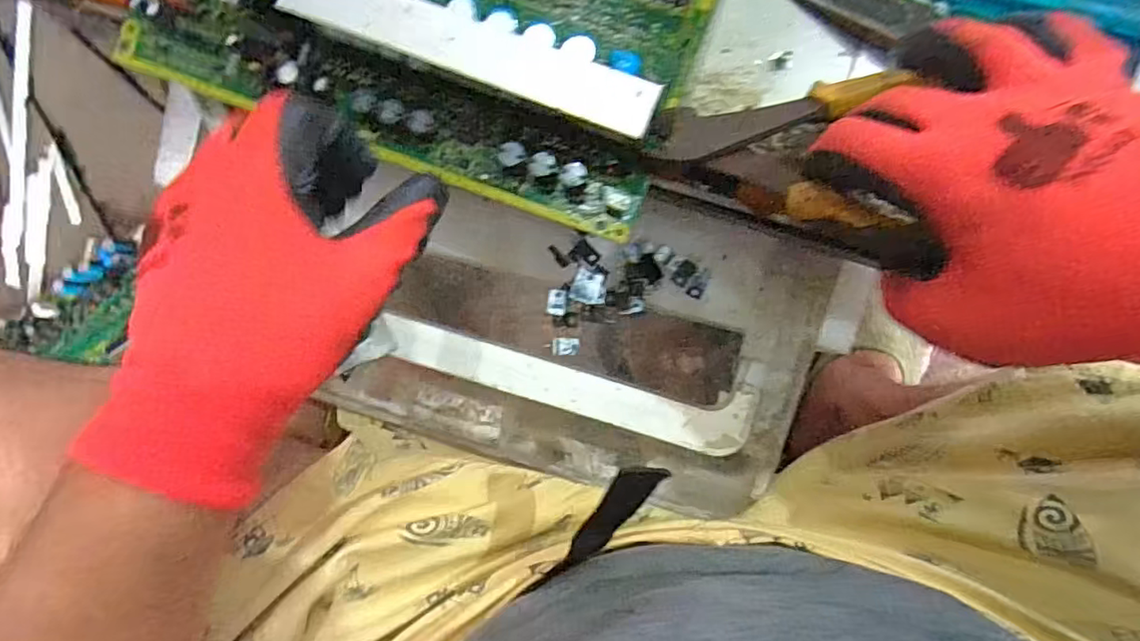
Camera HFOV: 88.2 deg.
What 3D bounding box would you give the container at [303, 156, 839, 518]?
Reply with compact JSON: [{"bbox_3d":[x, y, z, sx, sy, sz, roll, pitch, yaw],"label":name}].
[{"bbox_3d":[0.007,0.006,0.358,0.266,0.030,0.174,16,95,4],"label":"container"}]

